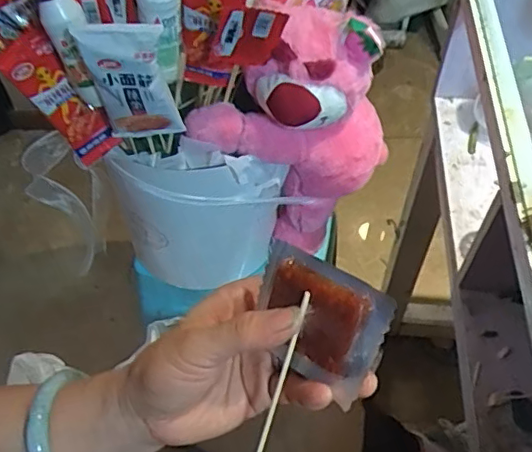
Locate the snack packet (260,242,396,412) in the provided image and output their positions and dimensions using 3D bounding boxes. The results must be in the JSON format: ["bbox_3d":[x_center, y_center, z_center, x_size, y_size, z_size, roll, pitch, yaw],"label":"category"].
[{"bbox_3d":[0.022,0.042,0.274,0.068,0.011,0.052,33,104,25],"label":"snack packet"}]

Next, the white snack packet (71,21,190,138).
[{"bbox_3d":[-0.126,-0.127,0.530,0.078,0.134,0.027,-1,54,0],"label":"white snack packet"}]

